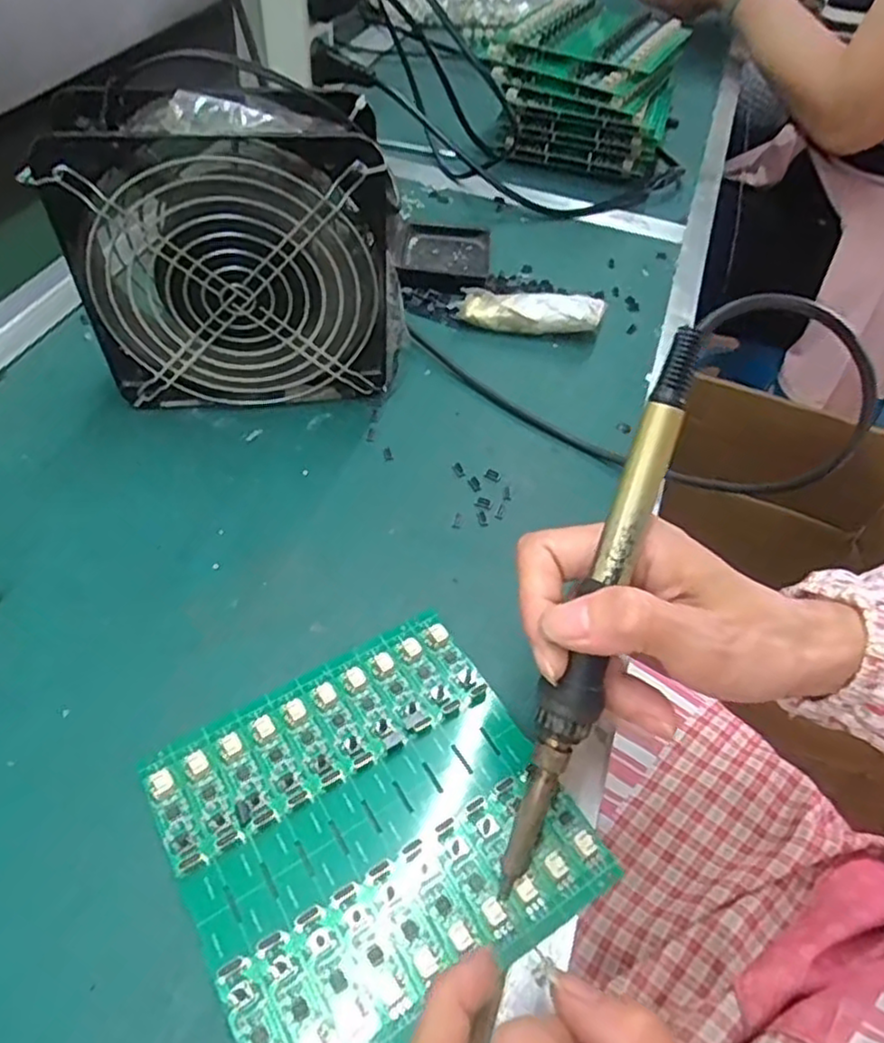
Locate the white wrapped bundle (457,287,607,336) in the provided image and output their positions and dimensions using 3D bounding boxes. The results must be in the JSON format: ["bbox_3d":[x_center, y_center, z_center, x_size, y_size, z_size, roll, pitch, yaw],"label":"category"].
[{"bbox_3d":[0.060,-0.140,0.459,0.093,0.024,0.027,10,52,3],"label":"white wrapped bundle"}]

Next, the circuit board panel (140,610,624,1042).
[{"bbox_3d":[-0.027,0.113,0.265,0.138,0.008,0.132,-25,58,-22],"label":"circuit board panel"}]

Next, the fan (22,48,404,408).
[{"bbox_3d":[-0.103,-0.136,0.360,0.158,0.156,0.059,-6,53,-9],"label":"fan"}]

